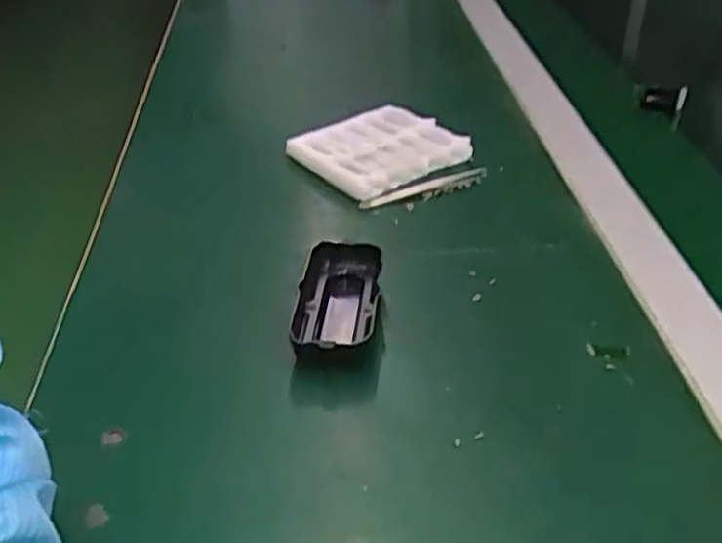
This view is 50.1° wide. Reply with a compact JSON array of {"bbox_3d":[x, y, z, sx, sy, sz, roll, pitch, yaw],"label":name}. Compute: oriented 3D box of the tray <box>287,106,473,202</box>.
[{"bbox_3d":[0.022,-0.115,0.724,0.128,0.033,0.138,-28,43,-29],"label":"tray"}]

